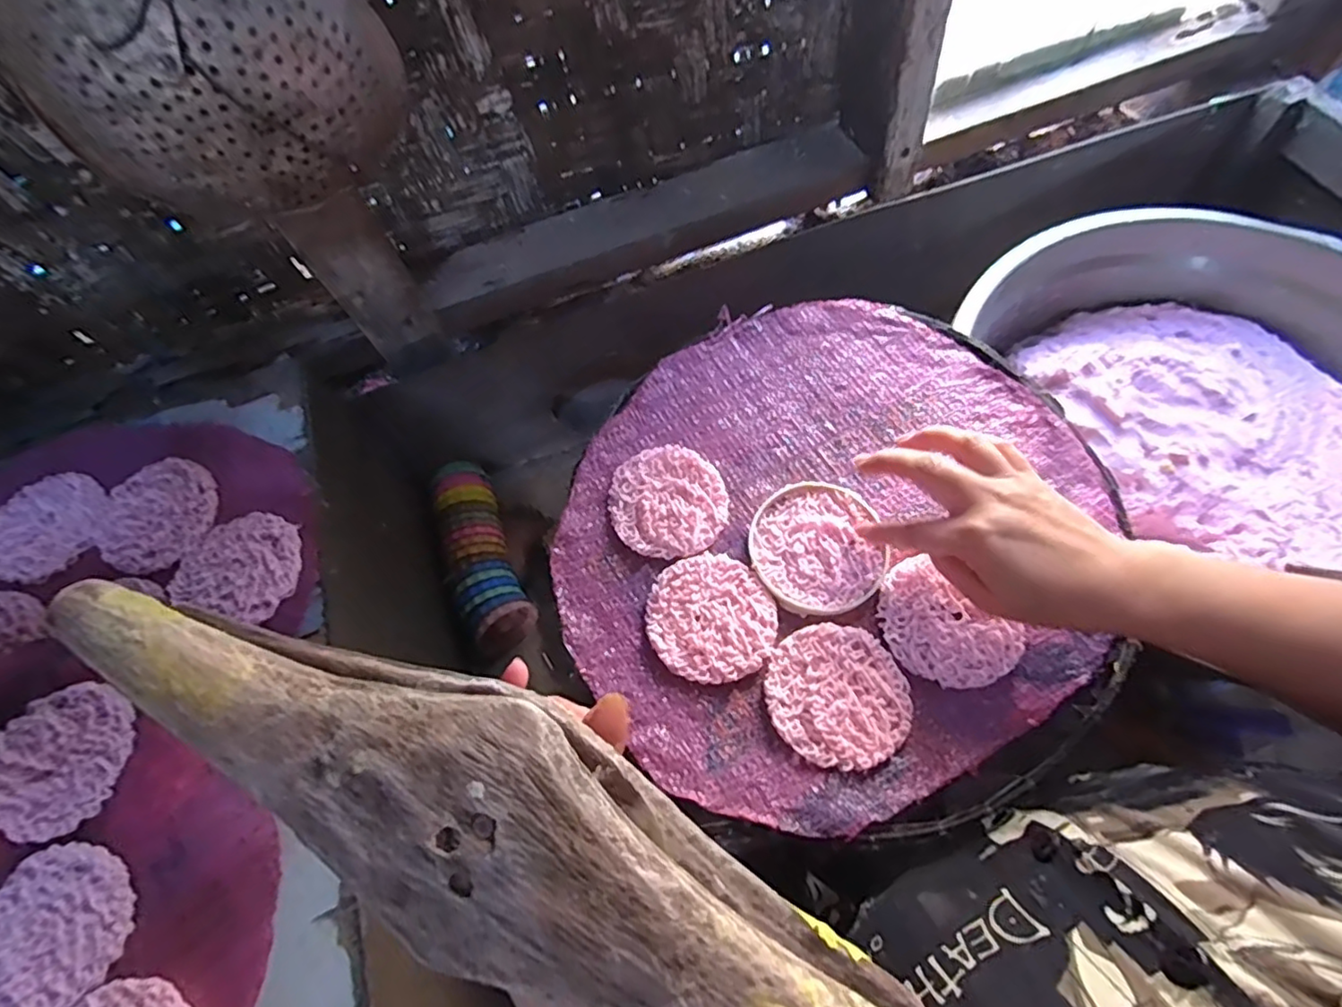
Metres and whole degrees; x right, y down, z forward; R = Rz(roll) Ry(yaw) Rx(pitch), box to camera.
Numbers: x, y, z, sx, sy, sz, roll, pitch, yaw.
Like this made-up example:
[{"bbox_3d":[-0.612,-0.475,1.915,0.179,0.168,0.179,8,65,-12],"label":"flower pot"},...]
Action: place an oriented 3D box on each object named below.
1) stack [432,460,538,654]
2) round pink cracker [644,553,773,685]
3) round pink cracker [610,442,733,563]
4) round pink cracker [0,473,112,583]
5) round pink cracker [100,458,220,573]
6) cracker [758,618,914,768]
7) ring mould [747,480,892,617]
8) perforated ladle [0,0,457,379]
[{"bbox_3d":[-0.189,0.052,0.619,0.068,0.069,0.189,-24,64,-5],"label":"stack"},{"bbox_3d":[0.025,0.071,0.386,0.076,0.006,0.080,-2,64,5],"label":"round pink cracker"},{"bbox_3d":[-0.002,-0.003,0.422,0.080,0.007,0.078,-2,64,5],"label":"round pink cracker"},{"bbox_3d":[-0.436,0.013,0.430,0.081,0.009,0.079,-2,64,5],"label":"round pink cracker"},{"bbox_3d":[-0.351,0.007,0.425,0.074,0.012,0.080,-2,64,5],"label":"round pink cracker"},{"bbox_3d":[0.096,0.108,0.358,0.080,0.005,0.076,-2,64,5],"label":"cracker"},{"bbox_3d":[0.096,0.027,0.402,0.087,0.016,0.090,-1,62,1],"label":"ring mould"},{"bbox_3d":[-0.258,-0.204,0.420,0.176,0.339,0.075,-25,82,-17],"label":"perforated ladle"}]

